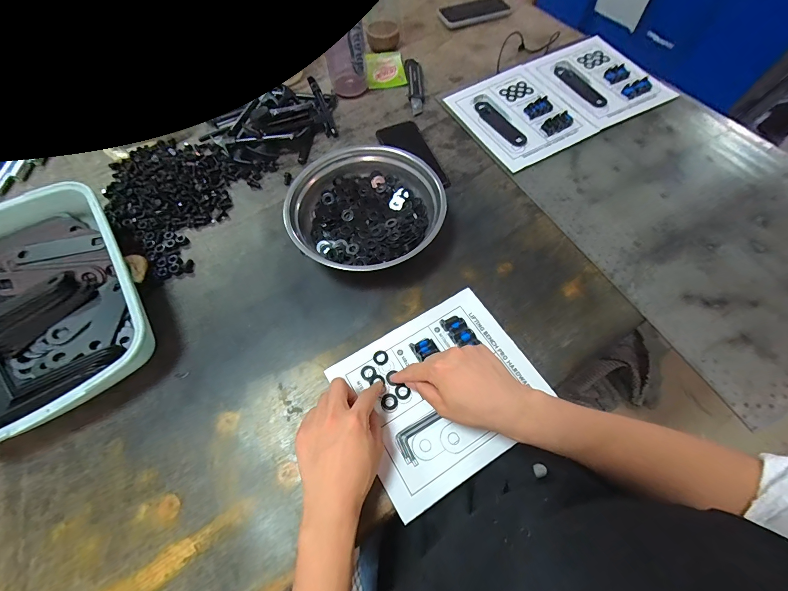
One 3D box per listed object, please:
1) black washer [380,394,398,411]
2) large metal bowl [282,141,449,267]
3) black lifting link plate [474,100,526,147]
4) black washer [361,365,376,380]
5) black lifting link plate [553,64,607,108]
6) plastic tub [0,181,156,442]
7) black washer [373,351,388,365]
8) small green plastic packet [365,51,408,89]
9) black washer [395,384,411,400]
[{"bbox_3d":[-0.006,0.129,0.400,0.020,0.004,0.019,-1,64,2],"label":"black washer"},{"bbox_3d":[-0.038,-0.120,0.489,0.220,0.066,0.210,9,65,6],"label":"large metal bowl"},{"bbox_3d":[0.191,-0.314,0.599,0.036,0.006,0.130,-28,67,-11],"label":"black lifting link plate"},{"bbox_3d":[-0.033,0.097,0.421,0.019,0.005,0.017,-36,56,-6],"label":"black washer"},{"bbox_3d":[0.354,-0.403,0.631,0.037,0.004,0.134,-24,66,-9],"label":"black lifting link plate"},{"bbox_3d":[-0.458,0.016,0.429,0.230,0.080,0.317,-30,67,-12],"label":"plastic tub"},{"bbox_3d":[-0.017,0.080,0.425,0.018,0.004,0.019,-1,64,2],"label":"black washer"},{"bbox_3d":[-0.018,-0.469,0.686,0.076,0.010,0.107,-6,64,-1],"label":"small green plastic packet"},{"bbox_3d":[0.011,0.117,0.403,0.019,0.009,0.018,-1,64,2],"label":"black washer"}]

